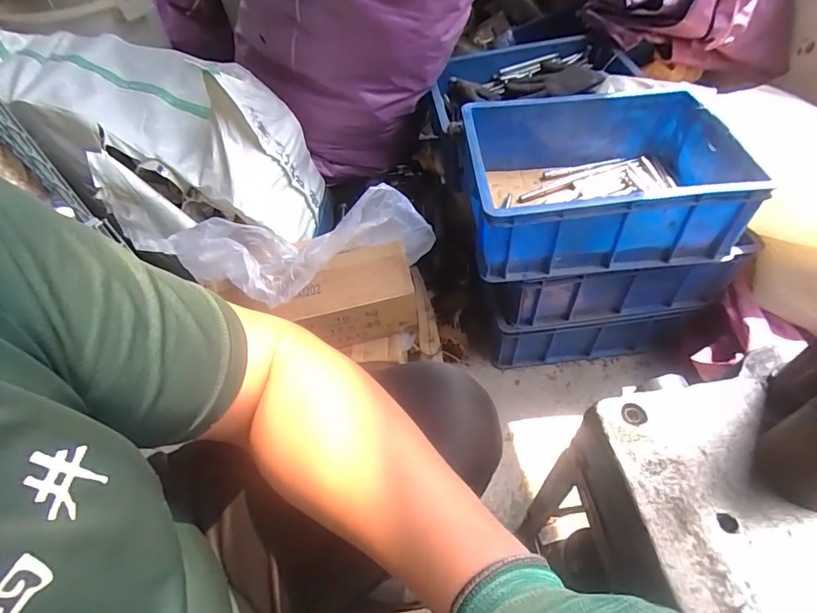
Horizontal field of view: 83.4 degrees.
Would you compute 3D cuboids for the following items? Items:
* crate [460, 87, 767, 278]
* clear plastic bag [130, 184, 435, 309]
[{"bbox_3d":[0.301,-0.211,0.754,0.402,0.139,0.285,-5,52,1],"label":"crate"},{"bbox_3d":[-0.159,-0.090,0.722,0.393,0.147,0.110,-4,52,1],"label":"clear plastic bag"}]

